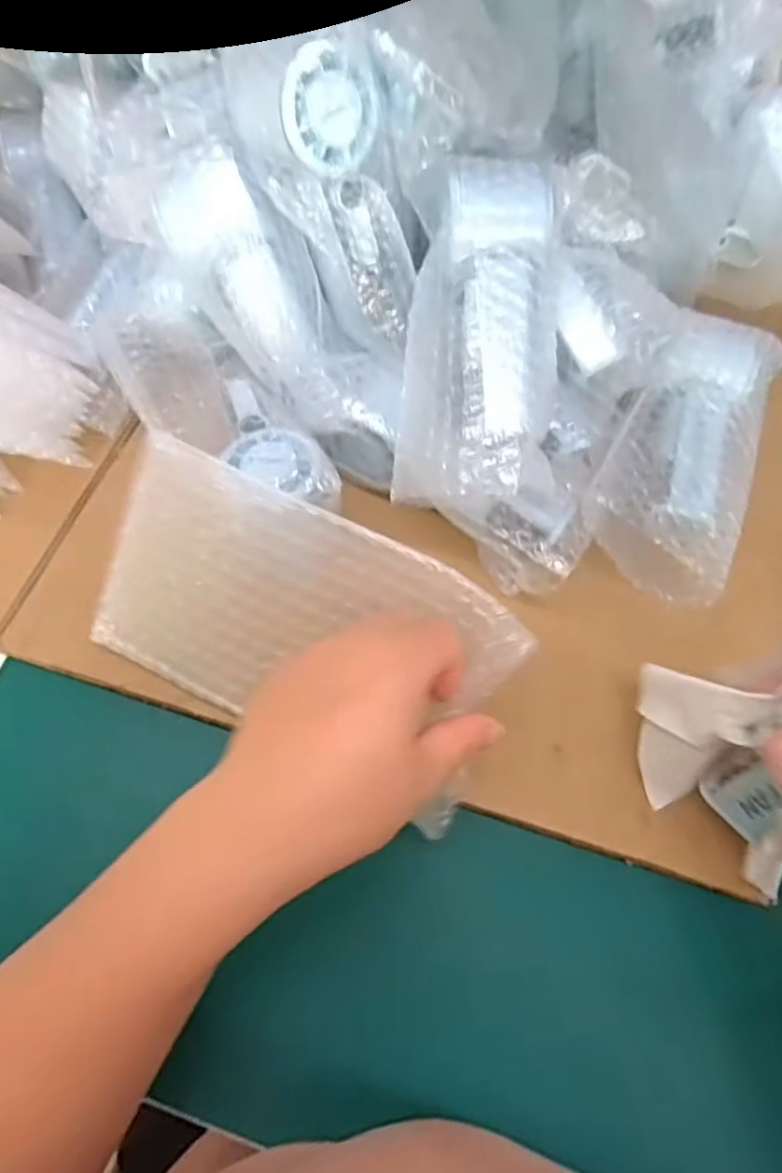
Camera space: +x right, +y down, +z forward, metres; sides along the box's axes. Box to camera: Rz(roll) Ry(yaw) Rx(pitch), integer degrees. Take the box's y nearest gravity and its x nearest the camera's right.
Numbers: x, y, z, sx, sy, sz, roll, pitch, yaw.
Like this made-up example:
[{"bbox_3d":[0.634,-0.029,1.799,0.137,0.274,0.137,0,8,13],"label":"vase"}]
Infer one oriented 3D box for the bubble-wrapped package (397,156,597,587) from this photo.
[{"bbox_3d":[0.054,-0.111,0.371,0.101,0.066,0.227,-4,95,-4],"label":"bubble-wrapped package"}]

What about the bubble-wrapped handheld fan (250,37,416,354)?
[{"bbox_3d":[-0.020,-0.207,0.377,0.078,0.144,0.054,-25,34,-14],"label":"bubble-wrapped handheld fan"}]

